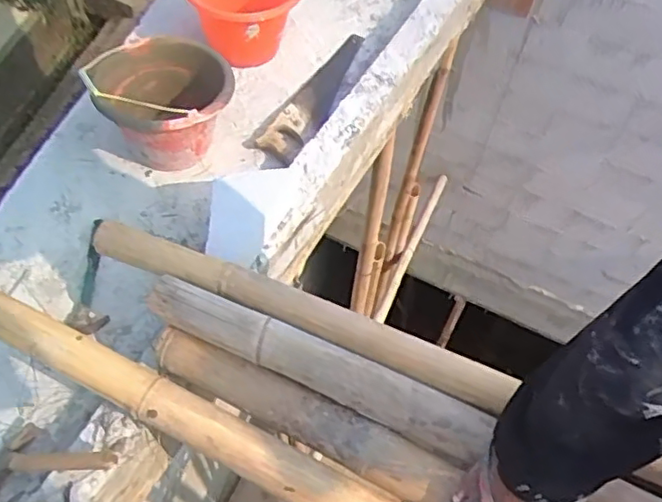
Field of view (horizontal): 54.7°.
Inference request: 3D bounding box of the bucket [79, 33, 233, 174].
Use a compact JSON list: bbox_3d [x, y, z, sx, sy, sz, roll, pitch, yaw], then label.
[{"bbox_3d":[-0.381,-0.335,1.472,0.298,0.268,0.251,-4,57,-6],"label":"bucket"}]

